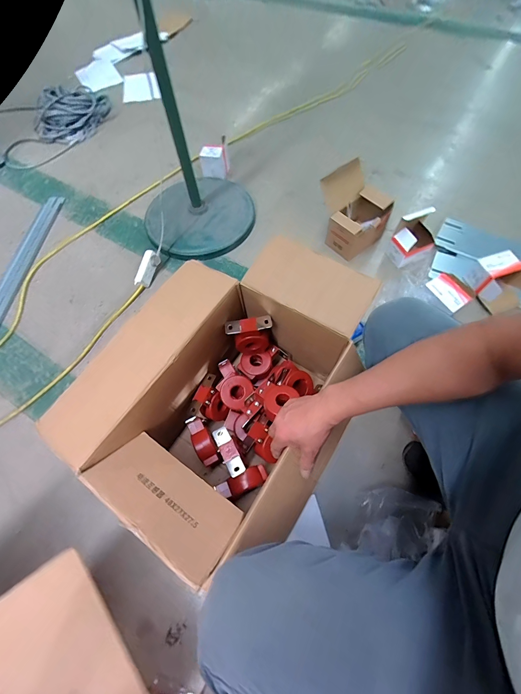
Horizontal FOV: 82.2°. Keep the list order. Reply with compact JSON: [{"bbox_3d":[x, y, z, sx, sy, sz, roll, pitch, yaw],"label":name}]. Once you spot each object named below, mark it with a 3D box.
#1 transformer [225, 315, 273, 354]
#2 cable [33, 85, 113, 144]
[{"bbox_3d":[-0.027,-0.028,0.725,0.104,0.096,0.050,-6,64,0],"label":"transformer"},{"bbox_3d":[-0.904,-1.104,1.401,0.277,0.097,0.343,17,66,9],"label":"cable"}]

